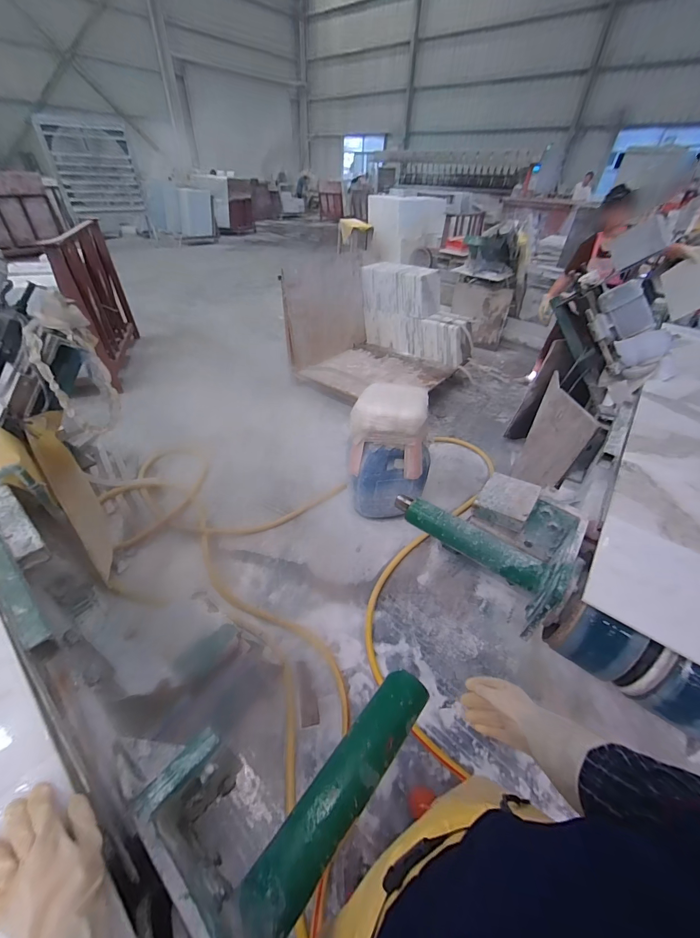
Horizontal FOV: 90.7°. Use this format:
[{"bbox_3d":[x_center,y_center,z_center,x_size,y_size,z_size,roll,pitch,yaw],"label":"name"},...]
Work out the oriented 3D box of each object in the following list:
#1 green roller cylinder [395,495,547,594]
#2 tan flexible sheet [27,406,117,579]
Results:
[{"bbox_3d":[0.327,0.199,1.010,0.451,0.074,0.079,28,47,27],"label":"green roller cylinder"},{"bbox_3d":[-1.008,0.119,1.300,0.033,0.726,0.194,3,34,-4],"label":"tan flexible sheet"}]

